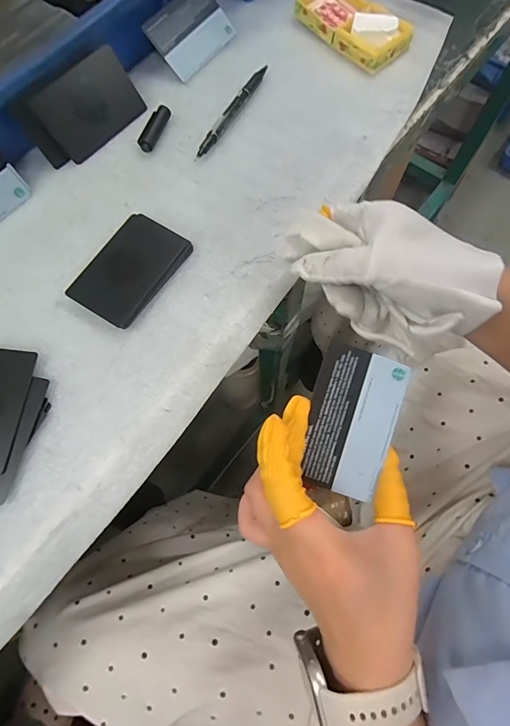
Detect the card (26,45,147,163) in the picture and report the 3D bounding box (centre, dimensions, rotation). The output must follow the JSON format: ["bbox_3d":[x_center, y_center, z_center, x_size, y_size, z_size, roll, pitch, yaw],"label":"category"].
[{"bbox_3d":[-0.140,-0.219,0.332,0.086,0.055,0.004,-47,49,-13],"label":"card"}]

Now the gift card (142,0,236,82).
[{"bbox_3d":[-0.060,-0.317,0.371,0.054,0.005,0.081,42,75,-24],"label":"gift card"}]

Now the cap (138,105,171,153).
[{"bbox_3d":[-0.089,-0.208,0.346,0.014,0.011,0.045,25,74,7],"label":"cap"}]

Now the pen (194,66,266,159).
[{"bbox_3d":[-0.019,-0.228,0.352,0.011,0.010,0.121,28,75,8],"label":"pen"}]

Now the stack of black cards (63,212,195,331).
[{"bbox_3d":[-0.095,-0.073,0.300,0.056,0.015,0.087,32,75,9],"label":"stack of black cards"}]

